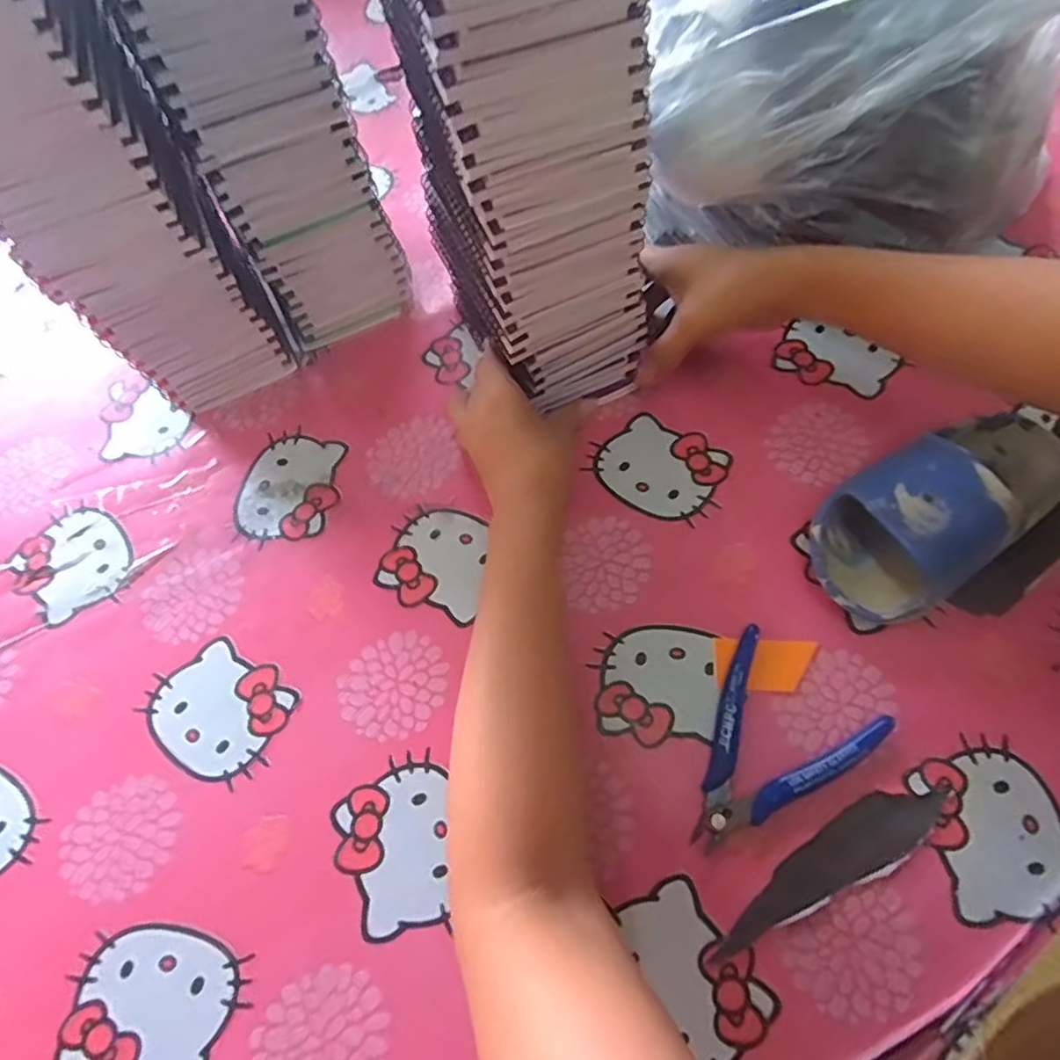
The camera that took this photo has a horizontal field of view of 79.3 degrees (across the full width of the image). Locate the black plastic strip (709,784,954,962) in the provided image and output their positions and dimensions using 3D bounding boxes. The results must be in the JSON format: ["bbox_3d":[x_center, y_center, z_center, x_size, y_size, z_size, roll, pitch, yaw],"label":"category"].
[{"bbox_3d":[0.154,0.169,0.326,0.142,0.004,0.029,-26,66,-9],"label":"black plastic strip"}]

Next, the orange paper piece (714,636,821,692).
[{"bbox_3d":[0.139,0.079,0.372,0.057,0.004,0.030,3,65,5],"label":"orange paper piece"}]

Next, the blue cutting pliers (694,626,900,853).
[{"bbox_3d":[0.129,0.122,0.347,0.085,0.013,0.112,35,71,18],"label":"blue cutting pliers"}]

